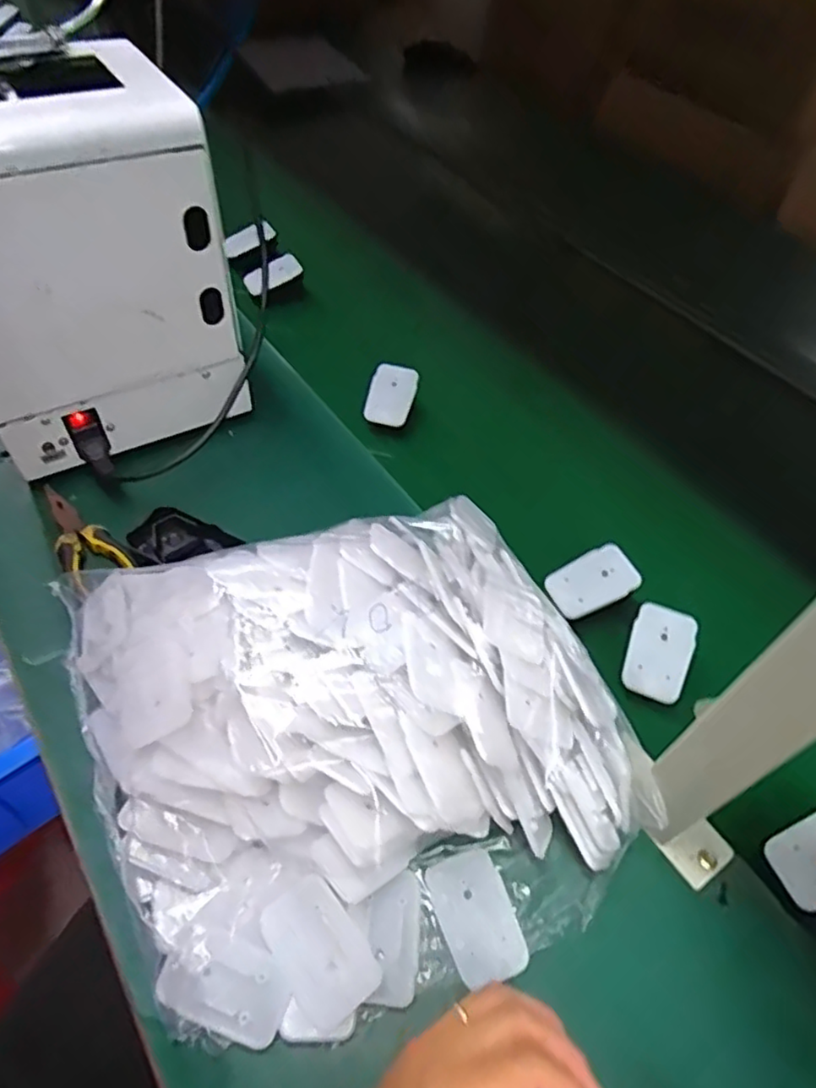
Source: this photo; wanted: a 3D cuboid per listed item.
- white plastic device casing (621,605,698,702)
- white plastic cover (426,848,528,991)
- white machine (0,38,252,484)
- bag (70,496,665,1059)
[{"bbox_3d":[0.188,0.081,0.482,0.043,0.005,0.070,20,73,17],"label":"white plastic device casing"},{"bbox_3d":[0.041,0.222,0.386,0.043,0.004,0.066,-15,55,-17],"label":"white plastic cover"},{"bbox_3d":[-0.268,-0.213,0.520,0.210,0.263,0.156,-27,59,-24],"label":"white machine"},{"bbox_3d":[-0.031,0.105,0.404,0.307,0.095,0.302,-18,56,-18],"label":"bag"}]

